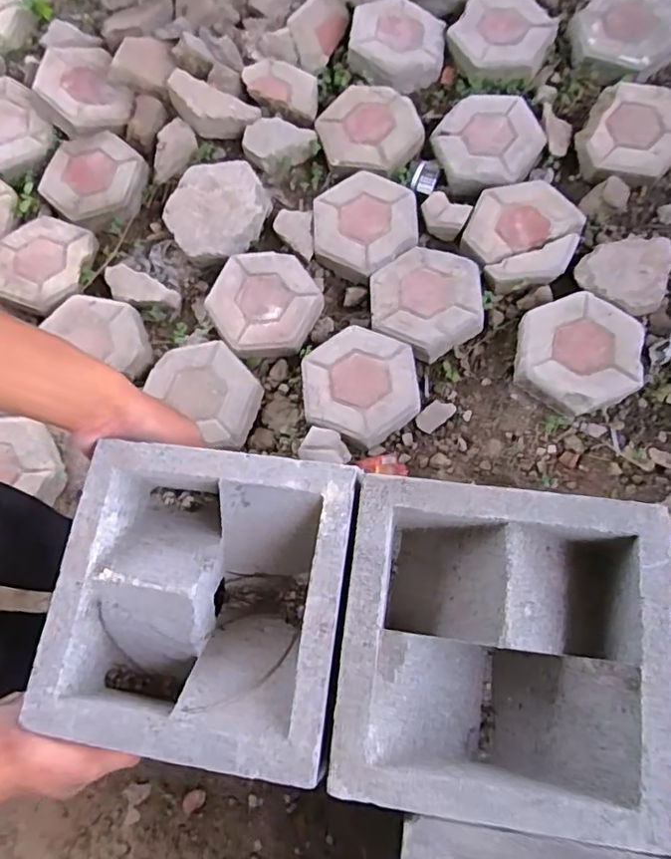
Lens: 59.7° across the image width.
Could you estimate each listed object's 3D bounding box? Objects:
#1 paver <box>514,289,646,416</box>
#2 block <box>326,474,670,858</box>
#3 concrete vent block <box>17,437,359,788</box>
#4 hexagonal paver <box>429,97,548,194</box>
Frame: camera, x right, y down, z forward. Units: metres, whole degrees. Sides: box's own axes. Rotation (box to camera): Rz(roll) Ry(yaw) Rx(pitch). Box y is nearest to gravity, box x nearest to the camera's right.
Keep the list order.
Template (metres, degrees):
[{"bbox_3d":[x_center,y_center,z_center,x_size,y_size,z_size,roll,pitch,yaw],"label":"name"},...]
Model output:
[{"bbox_3d":[0.420,-0.133,1.017,0.204,0.052,0.212,7,75,4],"label":"paver"},{"bbox_3d":[0.105,0.140,0.386,0.196,0.072,0.192,6,72,6],"label":"block"},{"bbox_3d":[-0.094,0.117,0.414,0.196,0.064,0.196,8,75,4],"label":"concrete vent block"},{"bbox_3d":[0.298,-0.568,1.169,0.208,0.044,0.225,28,77,9],"label":"hexagonal paver"}]

